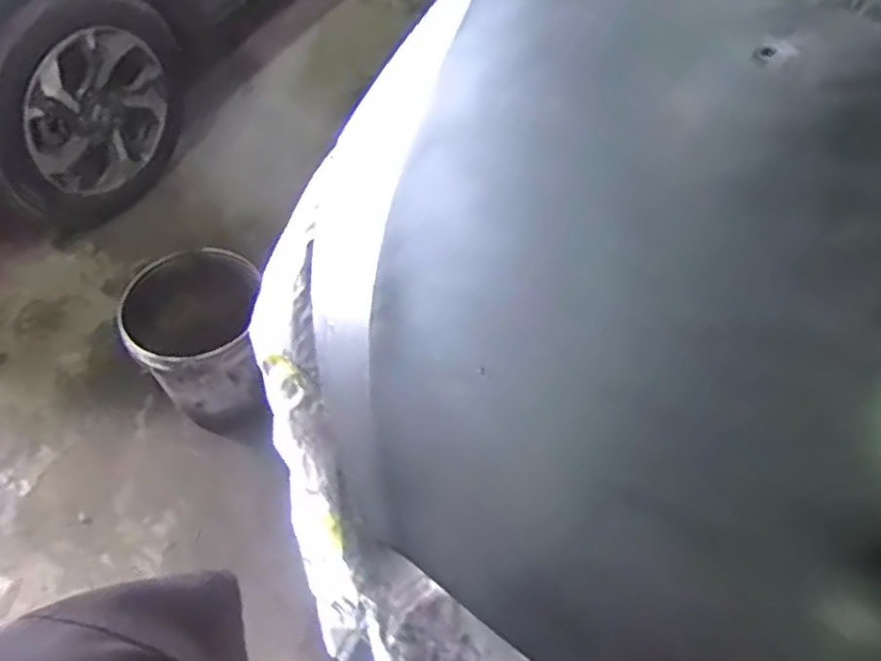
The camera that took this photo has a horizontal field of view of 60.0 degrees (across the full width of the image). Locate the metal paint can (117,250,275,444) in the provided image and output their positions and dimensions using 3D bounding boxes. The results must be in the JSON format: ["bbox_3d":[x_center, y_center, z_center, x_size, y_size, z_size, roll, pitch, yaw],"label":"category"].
[{"bbox_3d":[-0.581,0.044,1.856,0.302,0.348,0.365,-20,56,-13],"label":"metal paint can"}]

